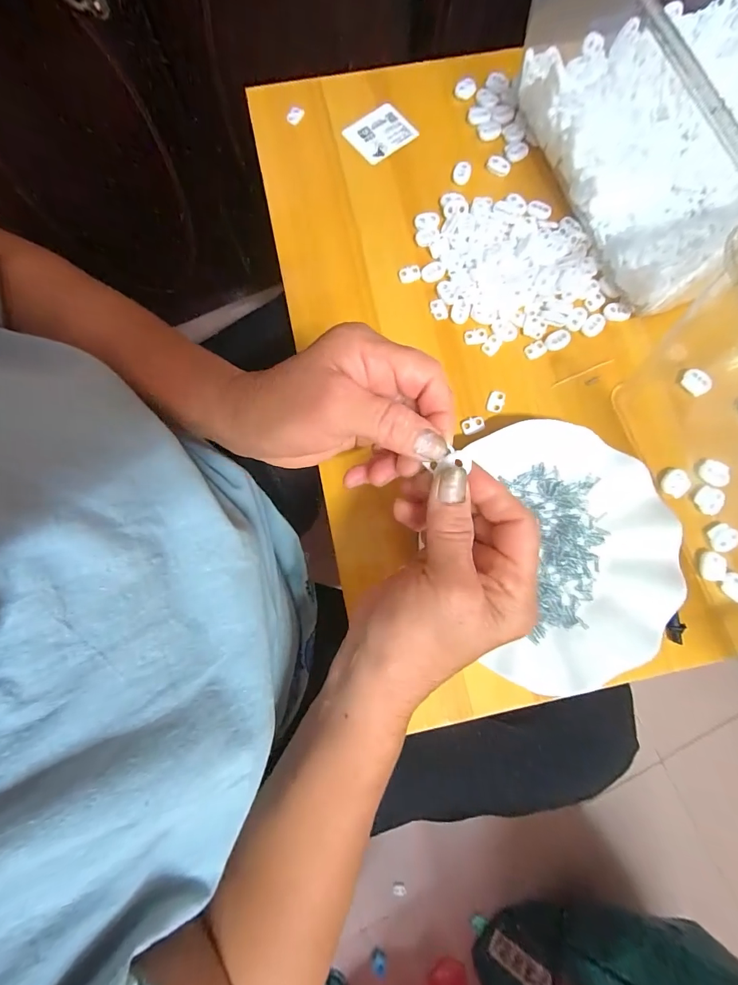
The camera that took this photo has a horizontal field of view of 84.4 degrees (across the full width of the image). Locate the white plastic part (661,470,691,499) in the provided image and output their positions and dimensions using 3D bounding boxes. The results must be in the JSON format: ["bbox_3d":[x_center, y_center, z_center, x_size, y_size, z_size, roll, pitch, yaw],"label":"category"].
[{"bbox_3d":[0.245,-0.007,0.325,0.019,0.005,0.020,0,79,-1],"label":"white plastic part"}]

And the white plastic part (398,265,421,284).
[{"bbox_3d":[0.036,-0.194,0.363,0.019,0.006,0.013,-8,79,-3],"label":"white plastic part"}]

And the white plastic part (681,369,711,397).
[{"bbox_3d":[0.277,-0.093,0.344,0.019,0.004,0.023,-37,82,-8],"label":"white plastic part"}]

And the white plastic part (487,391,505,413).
[{"bbox_3d":[0.105,-0.075,0.338,0.014,0.004,0.017,11,79,1],"label":"white plastic part"}]

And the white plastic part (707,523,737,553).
[{"bbox_3d":[0.276,0.035,0.316,0.021,0.005,0.021,-10,79,-3],"label":"white plastic part"}]

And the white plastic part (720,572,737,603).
[{"bbox_3d":[0.280,0.072,0.308,0.022,0.004,0.020,0,79,-1],"label":"white plastic part"}]

